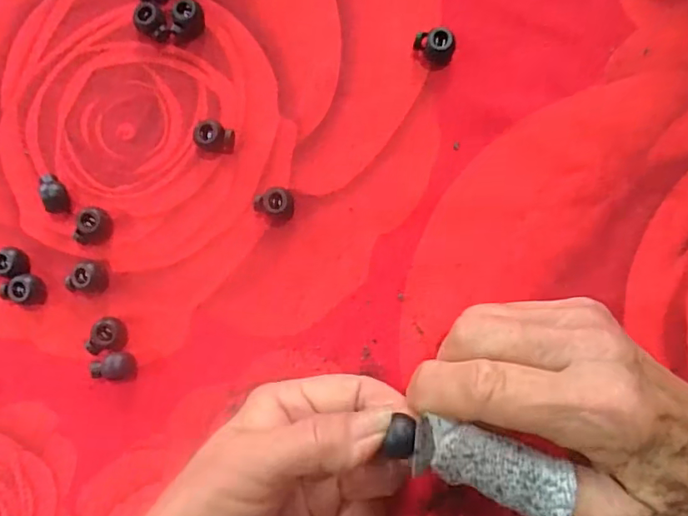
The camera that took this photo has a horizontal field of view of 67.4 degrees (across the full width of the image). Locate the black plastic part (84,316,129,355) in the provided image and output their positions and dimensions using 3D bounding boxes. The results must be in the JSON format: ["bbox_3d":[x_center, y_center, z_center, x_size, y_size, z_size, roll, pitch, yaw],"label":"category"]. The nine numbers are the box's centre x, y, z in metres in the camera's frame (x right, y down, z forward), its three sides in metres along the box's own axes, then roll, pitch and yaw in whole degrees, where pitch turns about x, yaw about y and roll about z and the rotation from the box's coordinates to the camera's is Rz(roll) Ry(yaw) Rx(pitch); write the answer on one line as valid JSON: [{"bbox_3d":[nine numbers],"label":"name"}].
[{"bbox_3d":[-0.117,0.038,0.253,0.016,0.013,0.017,-10,86,2],"label":"black plastic part"}]

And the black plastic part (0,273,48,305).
[{"bbox_3d":[-0.160,0.016,0.257,0.018,0.011,0.015,0,87,3],"label":"black plastic part"}]

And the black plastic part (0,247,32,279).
[{"bbox_3d":[-0.169,0.003,0.258,0.018,0.011,0.015,0,87,3],"label":"black plastic part"}]

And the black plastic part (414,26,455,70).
[{"bbox_3d":[0.044,-0.102,0.249,0.019,0.011,0.015,40,89,5],"label":"black plastic part"}]

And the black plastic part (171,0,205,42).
[{"bbox_3d":[-0.079,-0.120,0.260,0.012,0.012,0.018,14,87,4],"label":"black plastic part"}]

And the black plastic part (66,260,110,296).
[{"bbox_3d":[-0.126,0.010,0.255,0.014,0.012,0.017,30,89,4],"label":"black plastic part"}]

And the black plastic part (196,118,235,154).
[{"bbox_3d":[-0.064,-0.059,0.256,0.016,0.013,0.014,25,88,4],"label":"black plastic part"}]

